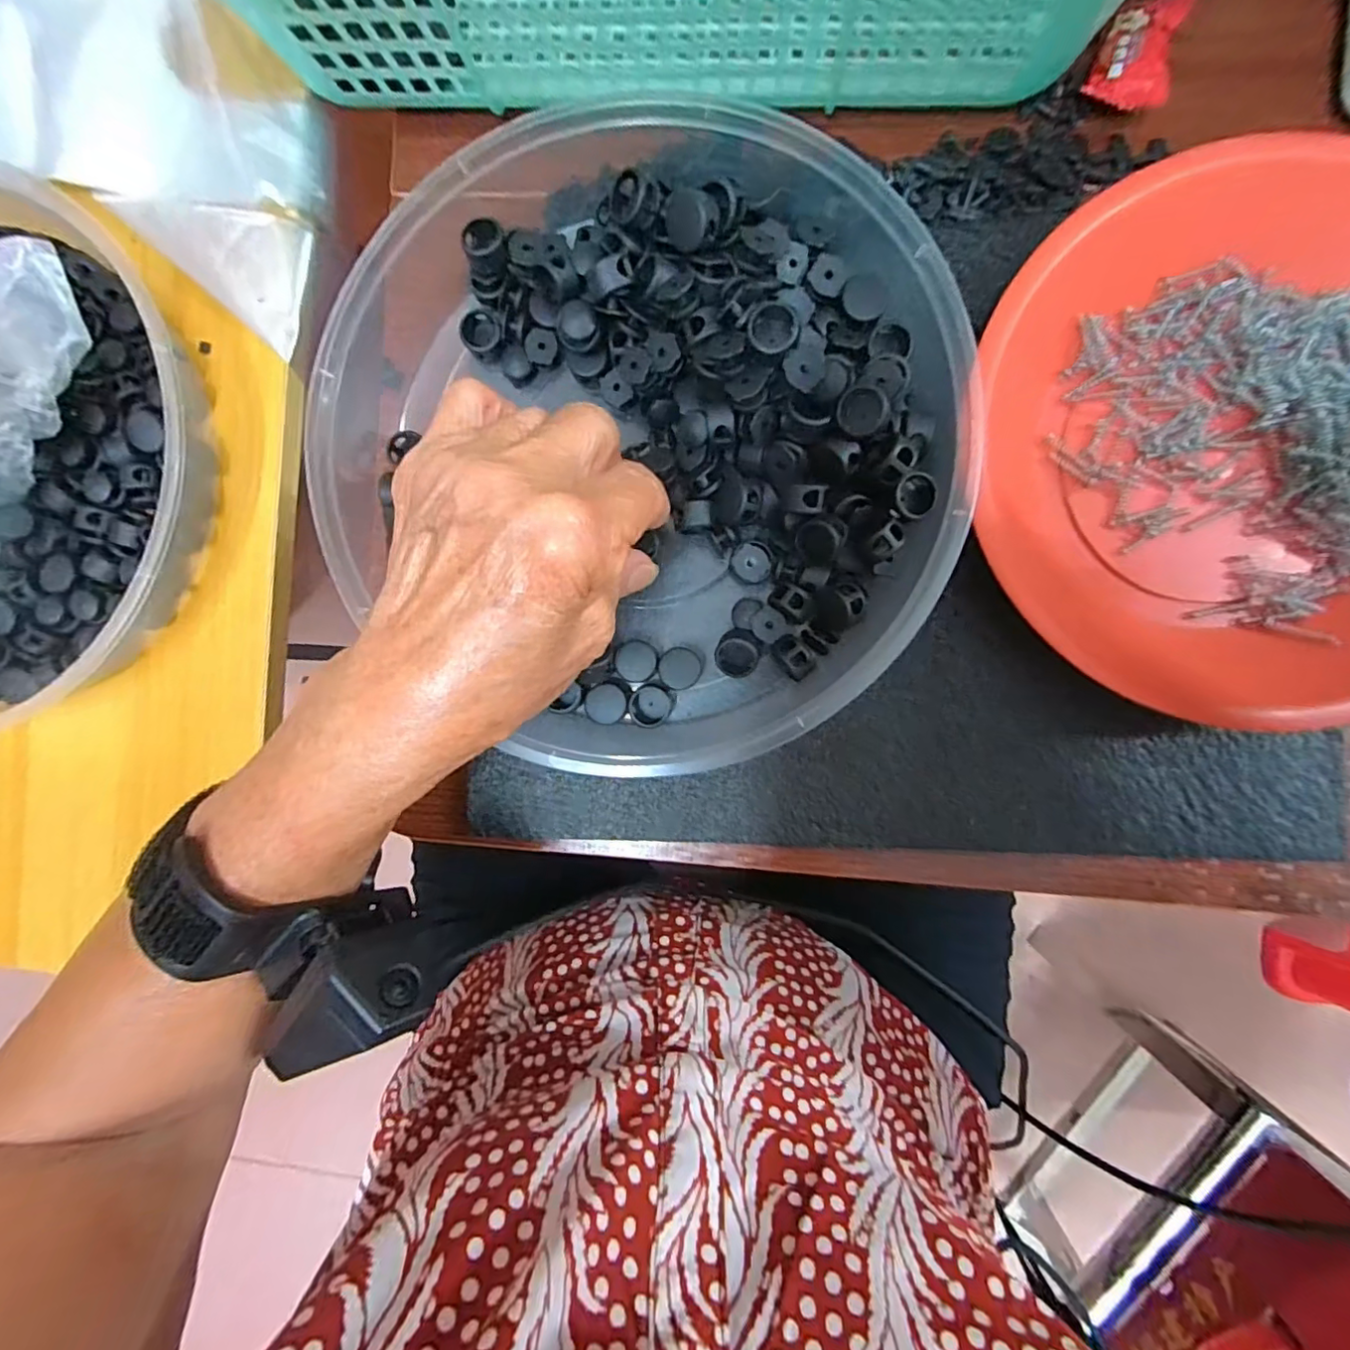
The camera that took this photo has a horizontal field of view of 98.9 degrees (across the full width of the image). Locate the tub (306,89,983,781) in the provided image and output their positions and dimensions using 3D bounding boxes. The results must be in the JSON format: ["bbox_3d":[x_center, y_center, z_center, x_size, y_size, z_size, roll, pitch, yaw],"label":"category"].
[{"bbox_3d":[-0.020,-0.096,0.230,0.270,0.063,0.235,33,94,4],"label":"tub"}]

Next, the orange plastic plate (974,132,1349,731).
[{"bbox_3d":[0.192,-0.085,0.206,0.165,0.035,0.183,15,93,5],"label":"orange plastic plate"}]

